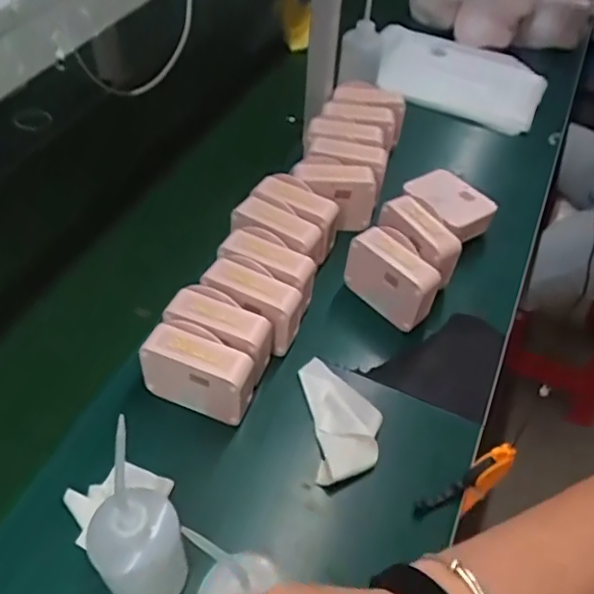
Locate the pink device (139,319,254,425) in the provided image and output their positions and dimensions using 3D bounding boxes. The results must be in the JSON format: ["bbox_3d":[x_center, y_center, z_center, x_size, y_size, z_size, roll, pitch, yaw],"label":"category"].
[{"bbox_3d":[-0.113,0.087,0.699,0.126,0.090,0.057,18,51,11],"label":"pink device"}]

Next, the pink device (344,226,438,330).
[{"bbox_3d":[0.137,-0.028,0.817,0.058,0.096,0.131,-34,60,-27],"label":"pink device"}]

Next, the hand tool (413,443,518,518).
[{"bbox_3d":[0.197,0.220,0.678,0.134,0.057,0.032,-34,56,2],"label":"hand tool"}]

